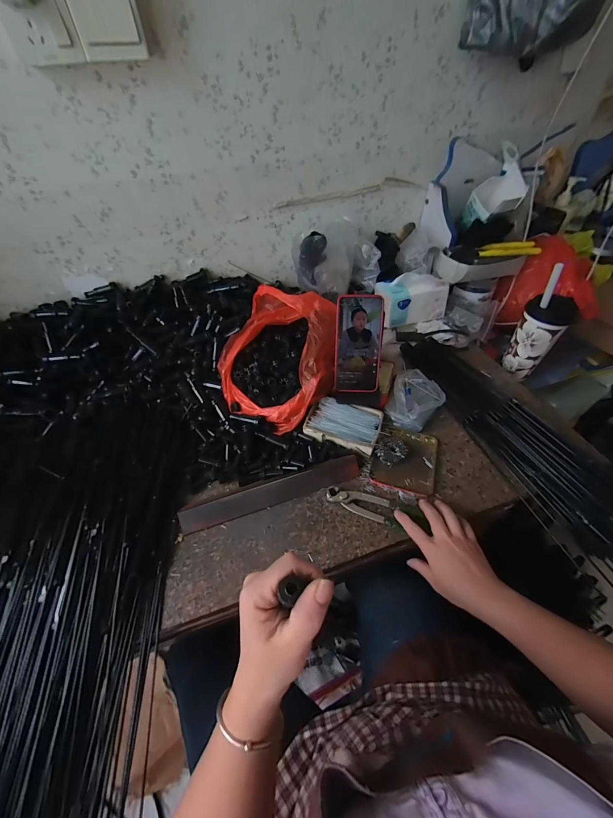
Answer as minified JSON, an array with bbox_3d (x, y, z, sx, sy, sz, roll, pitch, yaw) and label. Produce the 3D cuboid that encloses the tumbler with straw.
[{"bbox_3d":[0.477,-0.173,0.658,0.088,0.220,0.074,29,56,24],"label":"tumbler with straw"}]

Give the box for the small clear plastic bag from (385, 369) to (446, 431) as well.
[{"bbox_3d":[0.199,-0.017,0.603,0.094,0.042,0.112,28,57,19],"label":"small clear plastic bag"}]

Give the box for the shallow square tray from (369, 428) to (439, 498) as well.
[{"bbox_3d":[0.167,0.084,0.550,0.101,0.017,0.121,14,51,13],"label":"shallow square tray"}]

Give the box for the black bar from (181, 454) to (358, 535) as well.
[{"bbox_3d":[-0.051,0.132,0.513,0.284,0.015,0.037,-16,86,-14],"label":"black bar"}]

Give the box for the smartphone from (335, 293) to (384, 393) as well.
[{"bbox_3d":[0.090,-0.110,0.559,0.076,0.163,0.008,1,17,4],"label":"smartphone"}]

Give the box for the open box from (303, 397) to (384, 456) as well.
[{"bbox_3d":[0.065,0.024,0.574,0.125,0.022,0.083,12,51,12],"label":"open box"}]

